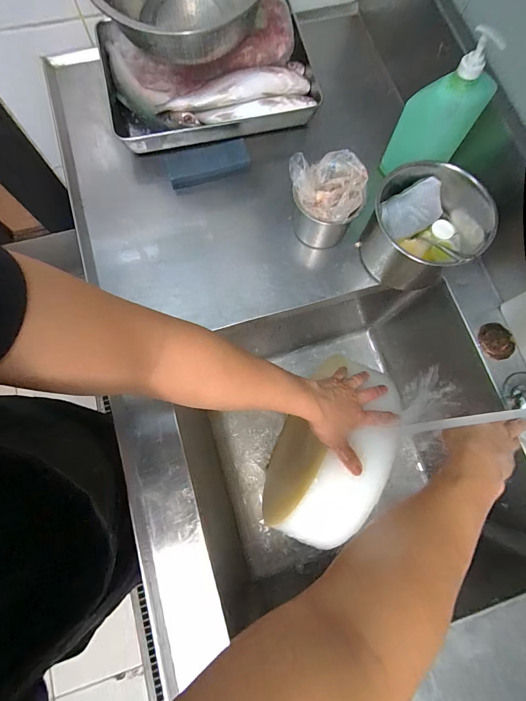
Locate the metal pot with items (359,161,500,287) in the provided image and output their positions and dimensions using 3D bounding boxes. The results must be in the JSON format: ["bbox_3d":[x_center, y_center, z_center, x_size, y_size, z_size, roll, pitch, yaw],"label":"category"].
[{"bbox_3d":[0.259,-0.198,0.527,0.154,0.131,0.167,0,76,-1],"label":"metal pot with items"}]

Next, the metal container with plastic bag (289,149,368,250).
[{"bbox_3d":[0.101,-0.248,0.547,0.121,0.111,0.107,8,77,1],"label":"metal container with plastic bag"}]

